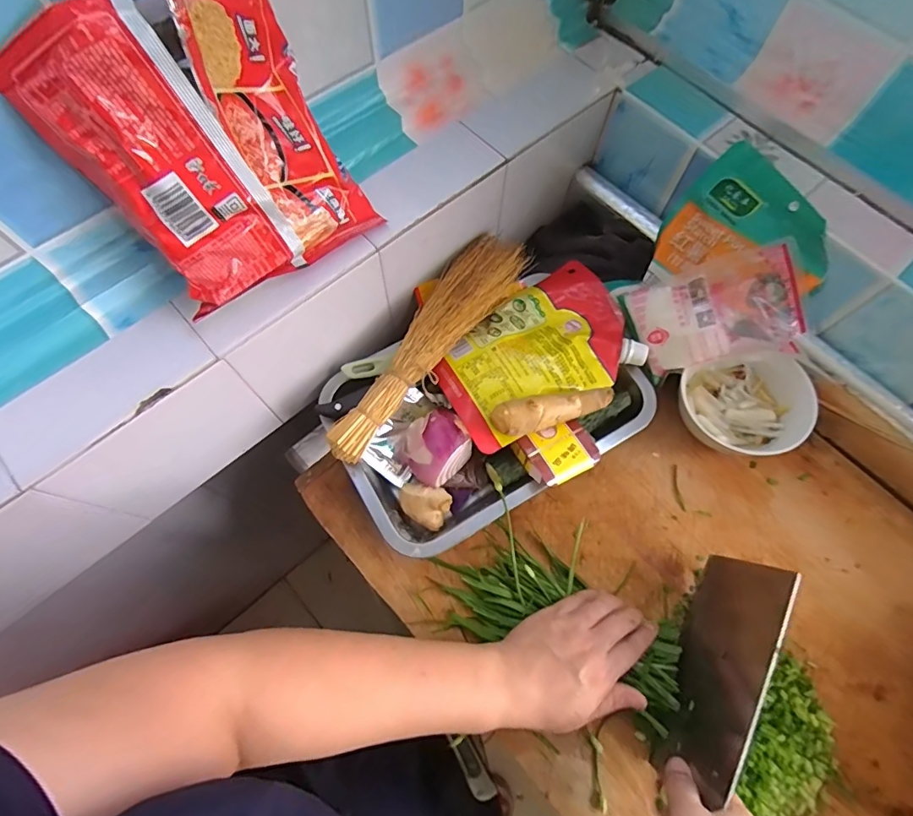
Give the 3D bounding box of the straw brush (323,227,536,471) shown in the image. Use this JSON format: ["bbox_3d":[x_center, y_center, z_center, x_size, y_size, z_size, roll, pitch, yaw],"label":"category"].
[{"bbox_3d":[-0.031,-0.062,0.467,0.062,0.056,0.263,37,72,12],"label":"straw brush"}]

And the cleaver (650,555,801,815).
[{"bbox_3d":[0.189,0.257,0.364,0.032,0.109,0.289,24,70,8],"label":"cleaver"}]

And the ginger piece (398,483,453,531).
[{"bbox_3d":[-0.030,0.086,0.452,0.049,0.031,0.037,28,71,9],"label":"ginger piece"}]

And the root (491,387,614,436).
[{"bbox_3d":[0.086,0.002,0.433,0.107,0.025,0.028,-11,69,-5],"label":"root"}]

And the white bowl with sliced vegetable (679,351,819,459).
[{"bbox_3d":[0.286,-0.001,0.483,0.111,0.078,0.102,0,69,-1],"label":"white bowl with sliced vegetable"}]

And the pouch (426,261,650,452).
[{"bbox_3d":[0.079,-0.053,0.477,0.200,0.024,0.127,-35,73,-14],"label":"pouch"}]

